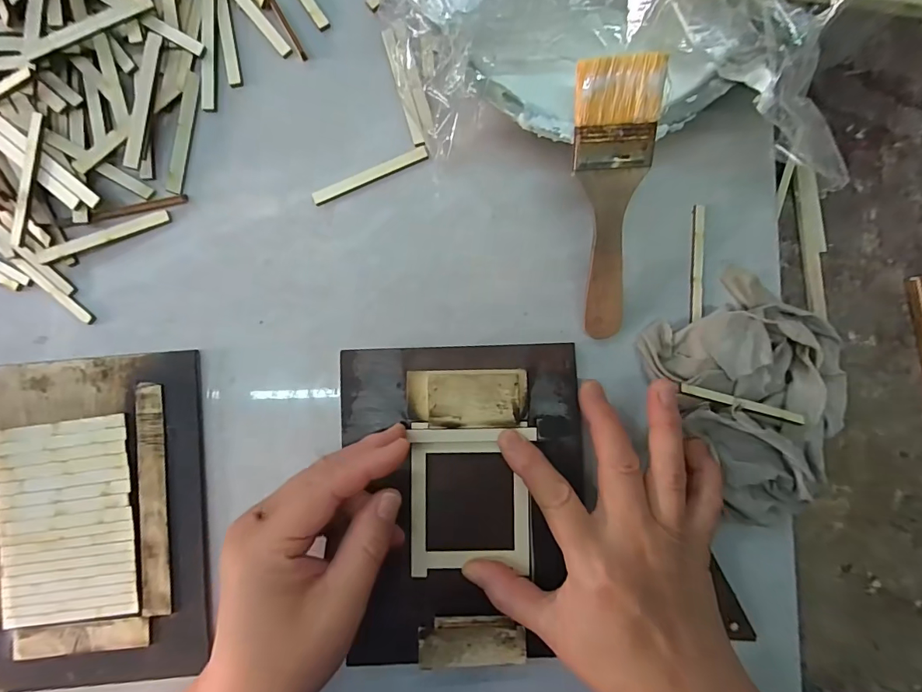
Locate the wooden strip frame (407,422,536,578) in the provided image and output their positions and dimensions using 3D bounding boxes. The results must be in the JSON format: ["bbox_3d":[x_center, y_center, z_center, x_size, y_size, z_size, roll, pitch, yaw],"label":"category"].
[{"bbox_3d":[0.007,0.092,0.265,0.073,0.009,0.088,0,86,-3],"label":"wooden strip frame"}]

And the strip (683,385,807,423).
[{"bbox_3d":[0.170,0.035,0.265,0.078,0.006,0.006,15,86,-2],"label":"strip"}]

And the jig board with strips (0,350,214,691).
[{"bbox_3d":[-0.237,0.106,0.268,0.157,0.007,0.192,-4,87,-3],"label":"jig board with strips"}]

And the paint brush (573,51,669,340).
[{"bbox_3d":[0.083,-0.073,0.247,0.039,0.009,0.149,-7,119,-3],"label":"paint brush"}]

